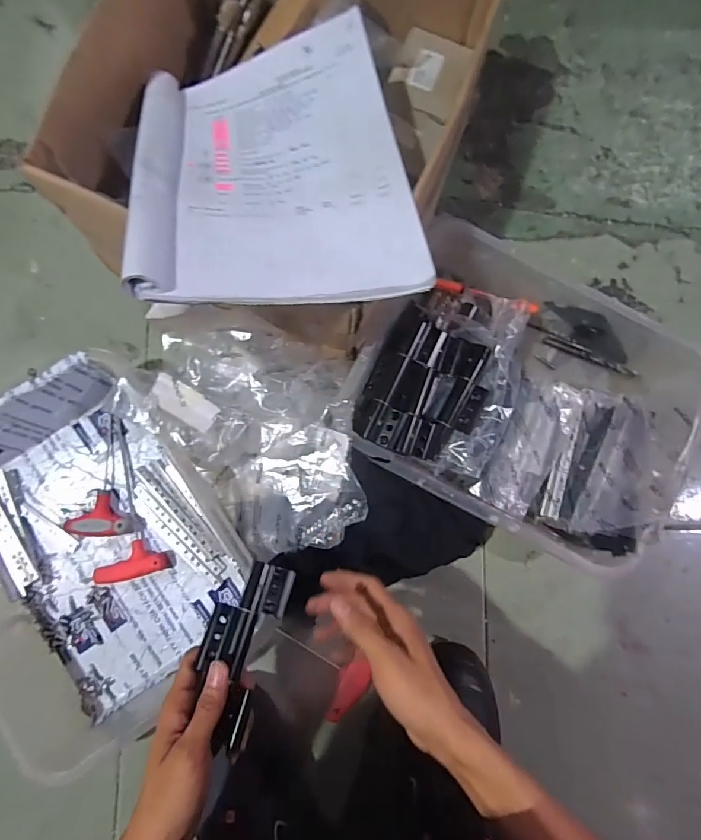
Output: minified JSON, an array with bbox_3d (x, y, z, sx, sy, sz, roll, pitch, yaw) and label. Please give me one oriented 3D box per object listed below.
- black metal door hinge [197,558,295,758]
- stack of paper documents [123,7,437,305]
[{"bbox_3d":[-0.094,0.188,0.374,0.059,0.013,0.134,13,67,6],"label":"black metal door hinge"},{"bbox_3d":[-0.065,-0.217,0.370,0.213,0.049,0.281,-8,67,-6],"label":"stack of paper documents"}]

